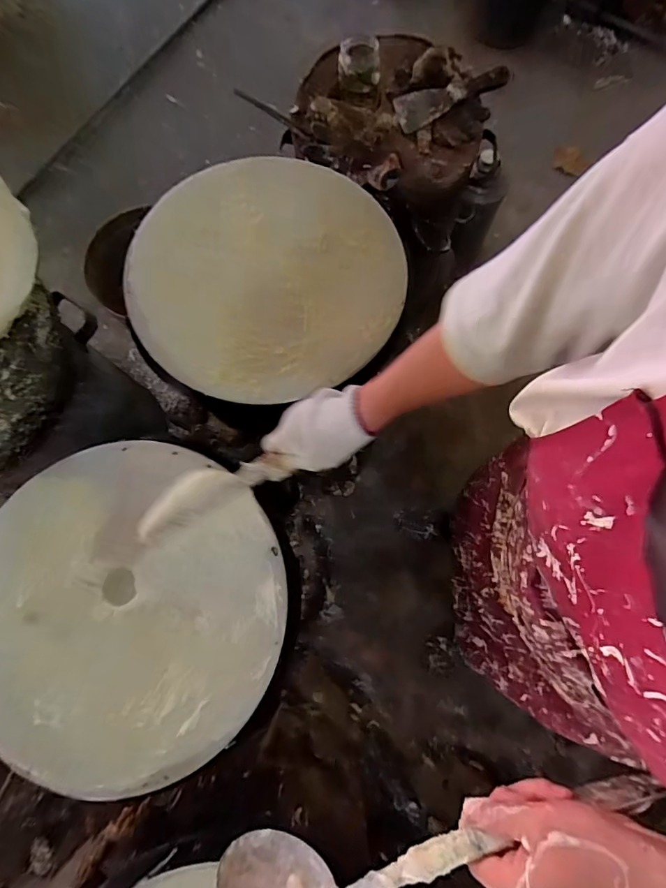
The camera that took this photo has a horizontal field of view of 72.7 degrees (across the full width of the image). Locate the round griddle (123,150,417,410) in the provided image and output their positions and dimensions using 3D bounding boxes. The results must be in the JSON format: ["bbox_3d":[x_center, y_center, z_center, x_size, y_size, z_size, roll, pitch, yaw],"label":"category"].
[{"bbox_3d":[-0.089,-0.243,0.647,0.387,0.032,0.358,0,76,-2],"label":"round griddle"}]

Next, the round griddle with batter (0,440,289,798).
[{"bbox_3d":[-0.252,0.188,0.533,0.378,0.032,0.377,0,76,-2],"label":"round griddle with batter"}]

